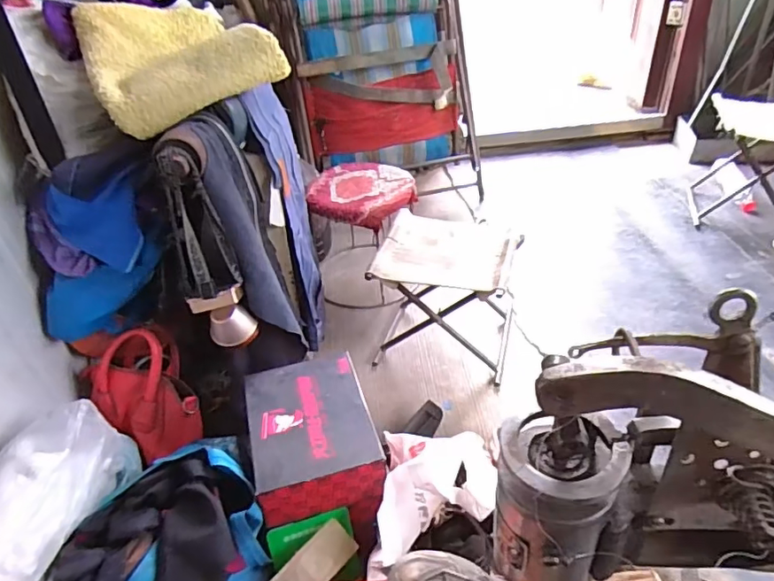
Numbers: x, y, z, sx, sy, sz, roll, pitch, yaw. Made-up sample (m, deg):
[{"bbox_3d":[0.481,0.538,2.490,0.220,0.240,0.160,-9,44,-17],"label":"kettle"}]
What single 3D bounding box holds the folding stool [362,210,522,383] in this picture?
[{"bbox_3d":[0.125,0.003,1.130,0.268,0.232,0.235,12,41,21],"label":"folding stool"}]

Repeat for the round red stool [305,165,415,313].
[{"bbox_3d":[-0.067,-0.140,1.346,0.265,0.294,0.253,-3,37,2],"label":"round red stool"}]

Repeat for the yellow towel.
[{"bbox_3d":[-0.317,-0.349,0.814,0.250,0.119,0.229,-25,42,-25],"label":"yellow towel"}]

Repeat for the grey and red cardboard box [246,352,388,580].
[{"bbox_3d":[-0.104,0.240,0.807,0.164,0.148,0.234,-12,38,-9],"label":"grey and red cardboard box"}]

